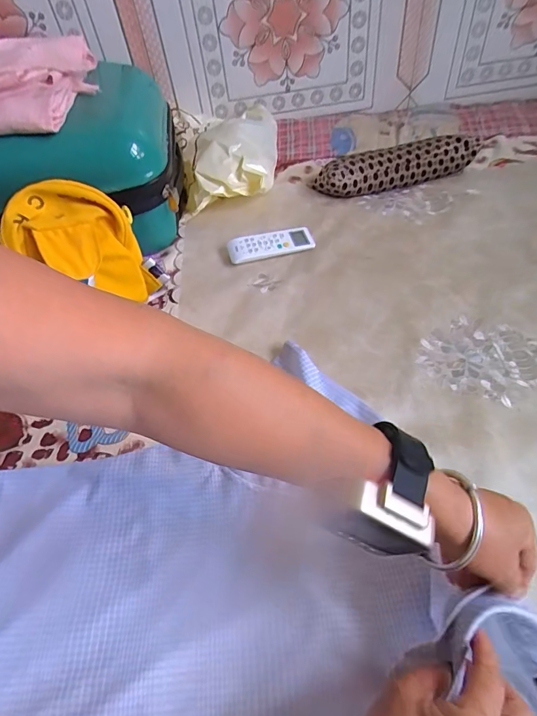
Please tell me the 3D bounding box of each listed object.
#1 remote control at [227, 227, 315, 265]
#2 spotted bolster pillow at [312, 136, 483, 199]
[{"bbox_3d":[0.003,-0.177,0.667,0.130,0.025,0.041,-14,52,-6],"label":"remote control"},{"bbox_3d":[0.231,-0.343,0.764,0.293,0.051,0.069,-13,52,-5],"label":"spotted bolster pillow"}]

